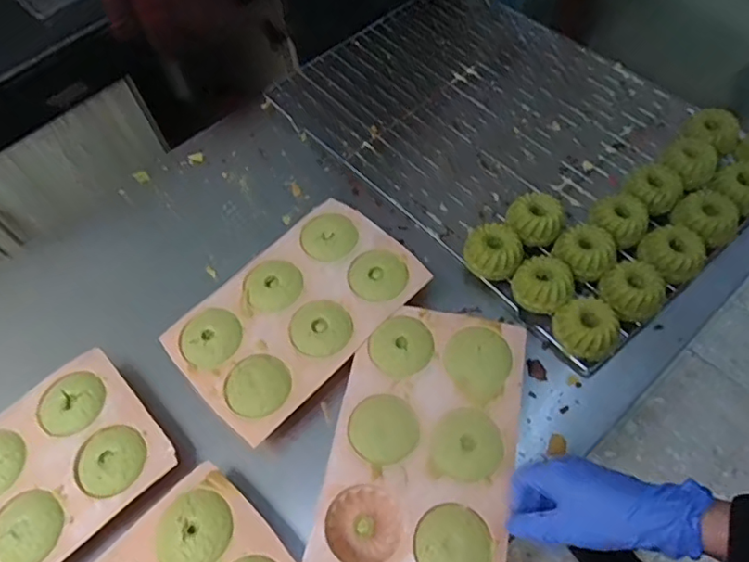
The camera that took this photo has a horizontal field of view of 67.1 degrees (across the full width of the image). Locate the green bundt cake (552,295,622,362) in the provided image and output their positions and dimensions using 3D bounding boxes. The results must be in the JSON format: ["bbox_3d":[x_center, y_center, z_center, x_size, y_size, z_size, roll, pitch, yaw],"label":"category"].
[{"bbox_3d":[0.224,0.049,0.599,0.062,0.032,0.061,2,58,5],"label":"green bundt cake"}]

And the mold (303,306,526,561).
[{"bbox_3d":[0.050,0.159,0.562,0.172,0.045,0.271,10,59,10],"label":"mold"}]

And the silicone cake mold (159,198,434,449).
[{"bbox_3d":[-0.087,0.032,0.646,0.170,0.032,0.274,38,68,24],"label":"silicone cake mold"}]

